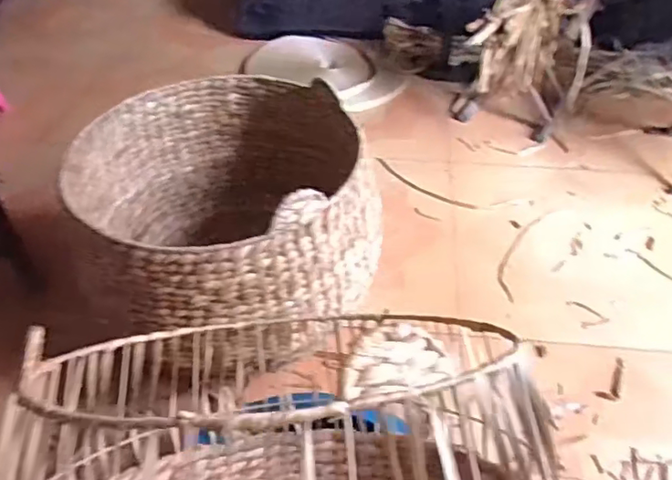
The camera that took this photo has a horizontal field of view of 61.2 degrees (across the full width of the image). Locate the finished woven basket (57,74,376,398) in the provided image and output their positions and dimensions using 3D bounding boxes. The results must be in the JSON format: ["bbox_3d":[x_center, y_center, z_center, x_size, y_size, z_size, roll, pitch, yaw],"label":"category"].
[{"bbox_3d":[-0.193,-0.015,1.046,0.493,0.359,0.541,-22,48,-21],"label":"finished woven basket"}]

